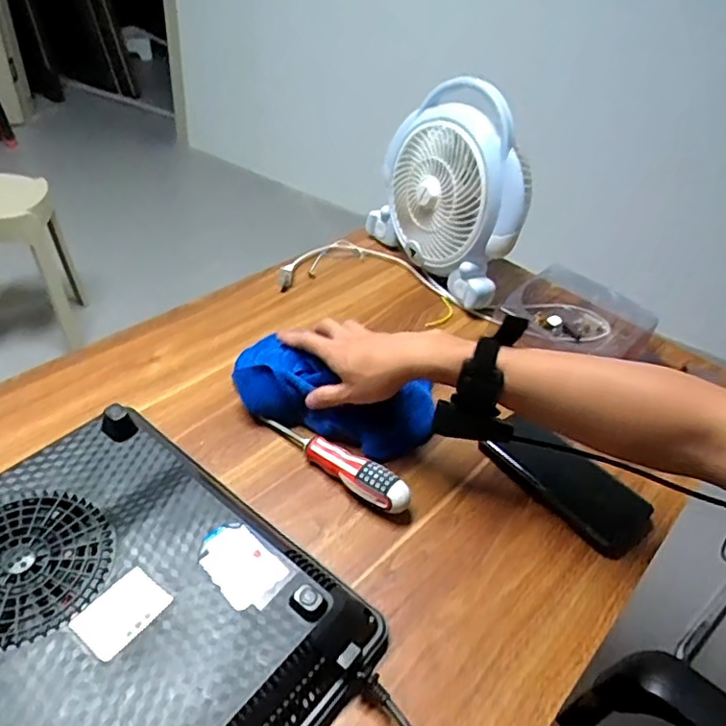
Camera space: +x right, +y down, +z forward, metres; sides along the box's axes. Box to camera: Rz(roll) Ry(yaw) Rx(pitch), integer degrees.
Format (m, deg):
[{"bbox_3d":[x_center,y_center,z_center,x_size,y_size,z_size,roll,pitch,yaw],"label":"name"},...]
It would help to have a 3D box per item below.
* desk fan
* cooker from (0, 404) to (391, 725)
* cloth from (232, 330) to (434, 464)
[{"bbox_3d":[0.120,-0.236,0.815,0.101,0.242,0.263,-17,46,-27],"label":"desk fan"},{"bbox_3d":[-0.183,0.183,0.424,0.317,0.059,0.269,32,46,26],"label":"cooker"},{"bbox_3d":[-0.032,0.032,0.615,0.205,0.061,0.084,20,41,2],"label":"cloth"}]

